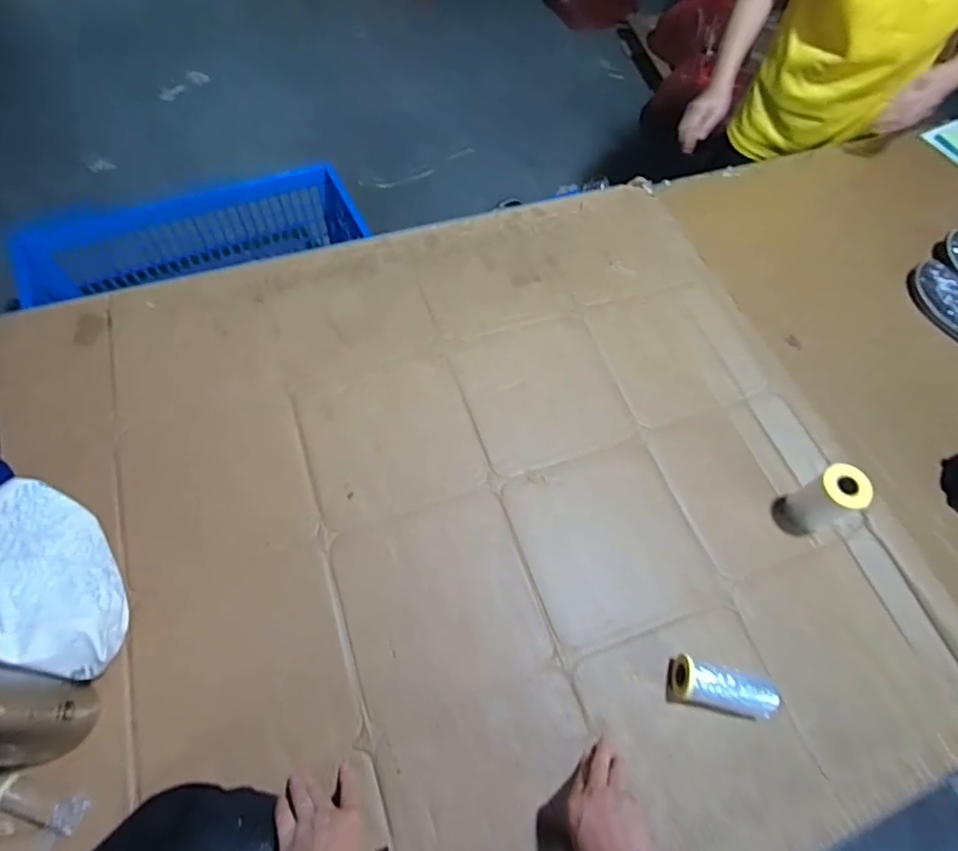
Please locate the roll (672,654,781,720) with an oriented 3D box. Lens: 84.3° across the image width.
[{"bbox_3d":[0.288,0.309,0.624,0.109,0.050,0.047,14,63,3],"label":"roll"}]

